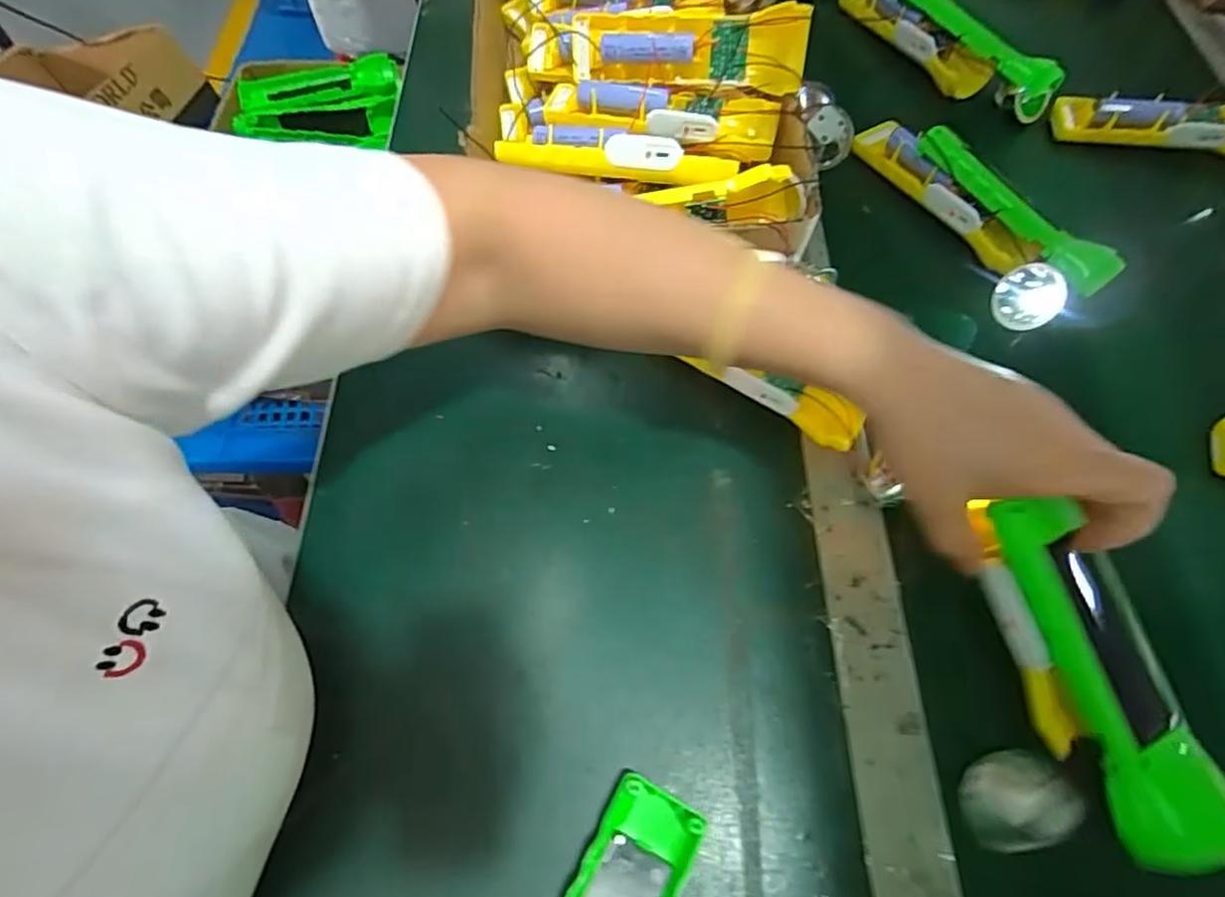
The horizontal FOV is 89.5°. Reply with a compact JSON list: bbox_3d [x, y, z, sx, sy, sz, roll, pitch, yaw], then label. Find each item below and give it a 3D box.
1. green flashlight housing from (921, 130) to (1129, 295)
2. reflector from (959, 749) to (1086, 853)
[{"bbox_3d":[0.286,-0.172,0.443,0.024,0.037,0.160,-37,70,-17],"label":"green flashlight housing"},{"bbox_3d":[0.192,0.167,0.292,0.039,0.028,0.042,5,64,1],"label":"reflector"}]

